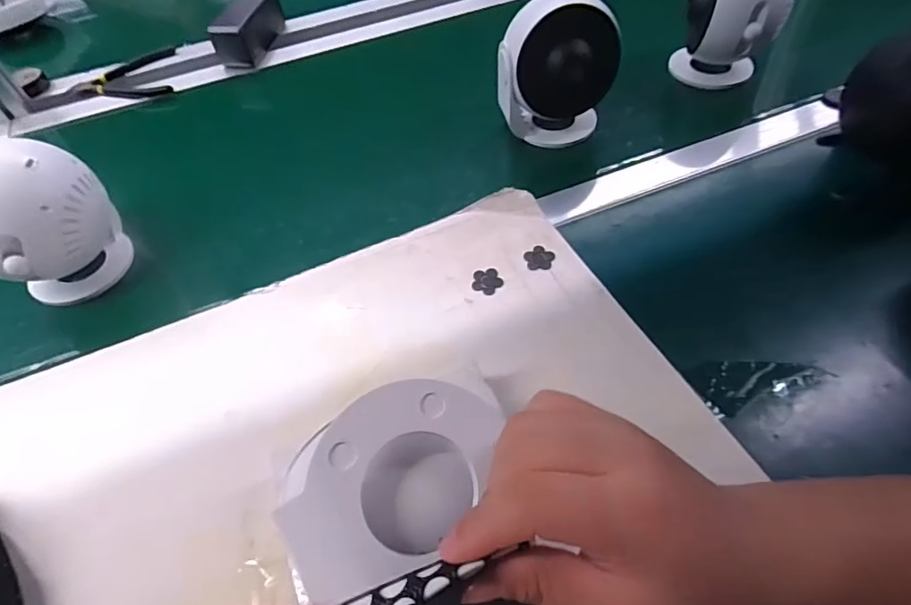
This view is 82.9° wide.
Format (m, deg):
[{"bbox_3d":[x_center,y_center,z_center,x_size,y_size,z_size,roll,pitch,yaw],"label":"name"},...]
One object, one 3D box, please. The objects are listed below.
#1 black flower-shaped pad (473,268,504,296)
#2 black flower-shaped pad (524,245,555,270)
[{"bbox_3d":[0.028,-0.019,0.447,0.026,0.004,0.026,24,59,21],"label":"black flower-shaped pad"},{"bbox_3d":[0.074,-0.039,0.454,0.026,0.004,0.024,-31,57,-17],"label":"black flower-shaped pad"}]

